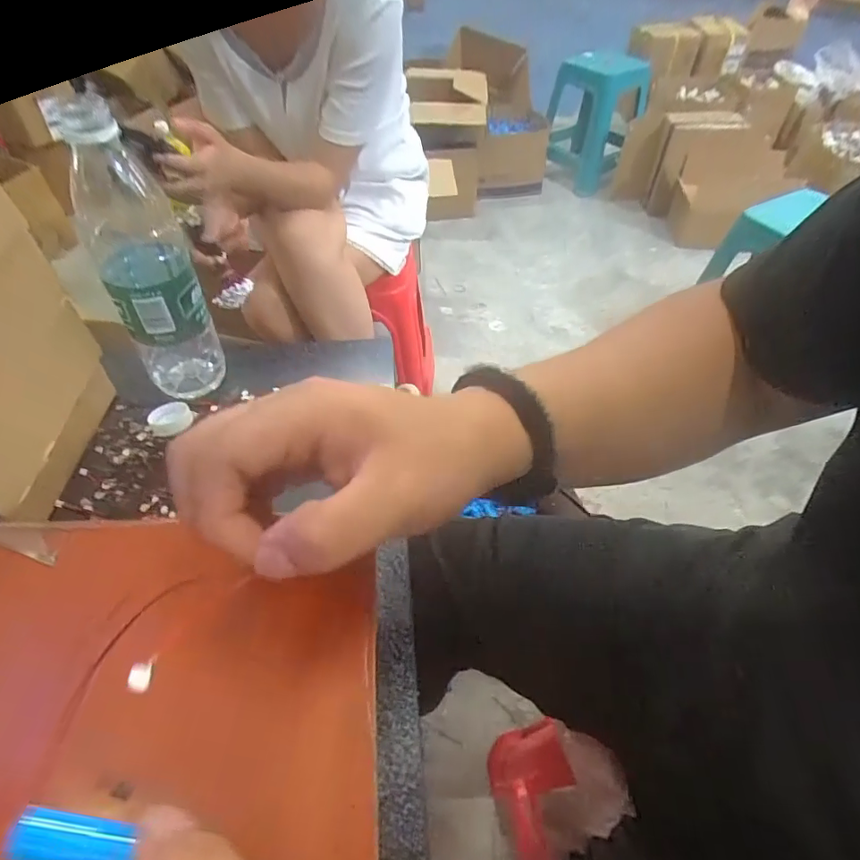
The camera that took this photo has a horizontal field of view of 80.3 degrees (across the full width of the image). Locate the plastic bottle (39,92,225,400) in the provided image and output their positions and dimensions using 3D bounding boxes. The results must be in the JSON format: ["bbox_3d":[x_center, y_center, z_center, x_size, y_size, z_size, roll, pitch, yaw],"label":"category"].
[{"bbox_3d":[-0.219,-0.125,0.393,0.072,0.223,0.065,-26,55,-21],"label":"plastic bottle"}]

